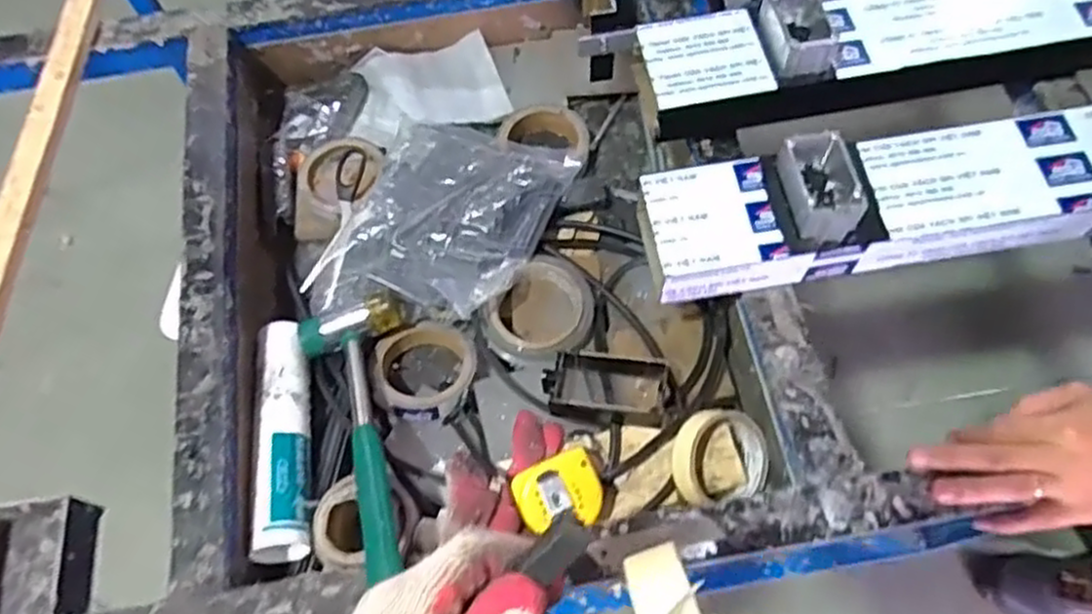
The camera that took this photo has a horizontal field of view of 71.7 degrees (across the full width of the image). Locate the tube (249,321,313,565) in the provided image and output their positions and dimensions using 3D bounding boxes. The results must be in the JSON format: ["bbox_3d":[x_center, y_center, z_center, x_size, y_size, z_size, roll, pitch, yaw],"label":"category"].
[{"bbox_3d":[-0.234,0.109,0.668,0.048,0.042,0.219,-10,65,-1],"label":"tube"}]

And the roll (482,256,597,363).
[{"bbox_3d":[-0.004,0.002,0.733,0.102,0.035,0.098,-1,65,3],"label":"roll"}]

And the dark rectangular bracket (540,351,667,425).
[{"bbox_3d":[0.055,0.072,0.686,0.110,0.042,0.059,5,65,6],"label":"dark rectangular bracket"}]

